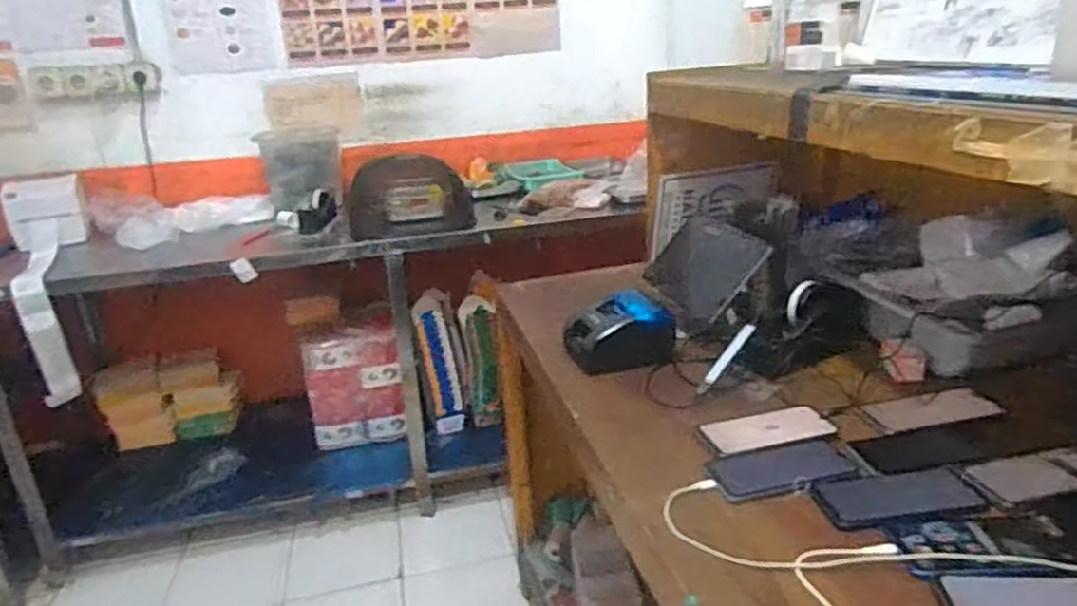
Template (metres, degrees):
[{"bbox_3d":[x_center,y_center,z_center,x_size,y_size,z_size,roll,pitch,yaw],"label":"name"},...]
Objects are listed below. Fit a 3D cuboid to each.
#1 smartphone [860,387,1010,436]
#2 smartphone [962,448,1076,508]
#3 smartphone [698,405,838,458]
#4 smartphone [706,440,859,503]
[{"bbox_3d":[0.512,0.138,0.927,0.157,0.012,0.072,-7,21,-6],"label":"smartphone"},{"bbox_3d":[0.550,0.187,0.768,0.153,0.005,0.088,-8,13,-2],"label":"smartphone"},{"bbox_3d":[0.294,0.164,0.911,0.164,0.004,0.082,-10,21,-15],"label":"smartphone"},{"bbox_3d":[0.284,0.195,0.831,0.168,0.004,0.084,-8,21,-10],"label":"smartphone"}]

